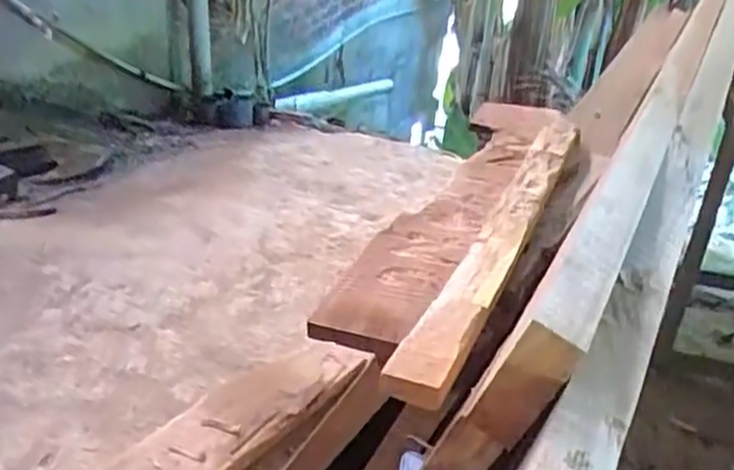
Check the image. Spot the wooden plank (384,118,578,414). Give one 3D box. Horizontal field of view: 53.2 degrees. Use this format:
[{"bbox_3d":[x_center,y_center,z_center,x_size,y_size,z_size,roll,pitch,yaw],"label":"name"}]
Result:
[{"bbox_3d":[0.139,-0.015,0.702,0.045,0.029,0.581,17,34,19],"label":"wooden plank"}]

